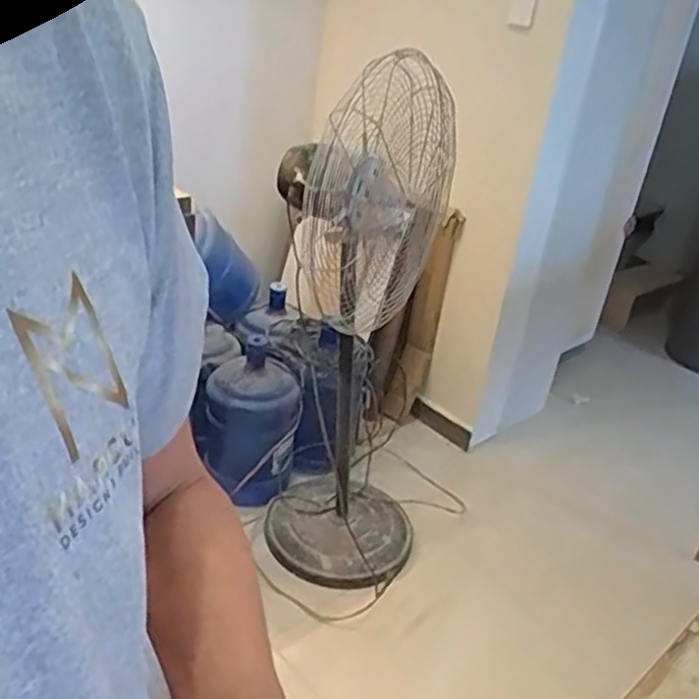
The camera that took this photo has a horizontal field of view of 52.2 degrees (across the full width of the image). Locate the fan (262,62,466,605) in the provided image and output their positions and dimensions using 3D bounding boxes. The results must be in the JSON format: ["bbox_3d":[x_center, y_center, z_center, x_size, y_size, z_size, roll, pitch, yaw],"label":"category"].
[{"bbox_3d":[0.024,-0.010,1.707,0.398,1.241,0.423,9,28,3],"label":"fan"}]

